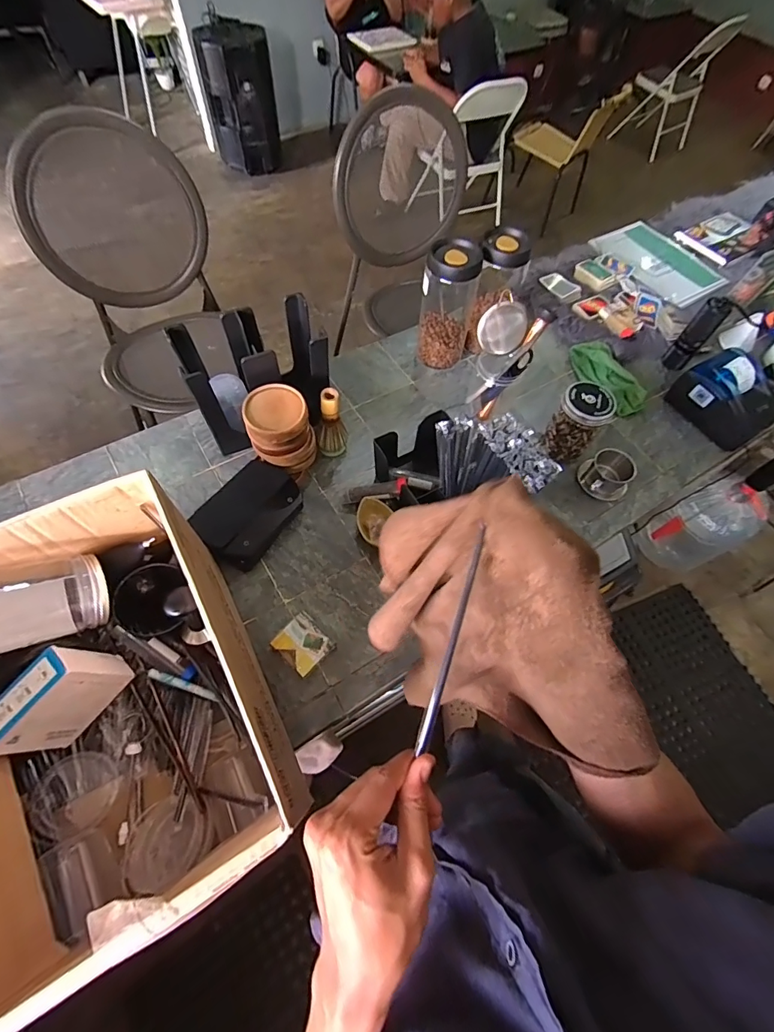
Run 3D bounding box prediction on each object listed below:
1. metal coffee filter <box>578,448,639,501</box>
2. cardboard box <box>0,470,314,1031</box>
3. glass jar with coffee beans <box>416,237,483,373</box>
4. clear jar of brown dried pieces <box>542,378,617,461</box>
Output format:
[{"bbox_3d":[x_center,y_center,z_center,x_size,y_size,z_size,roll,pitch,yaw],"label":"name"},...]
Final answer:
[{"bbox_3d":[0.405,-0.077,0.794,0.085,0.057,0.082,-8,62,-6],"label":"metal coffee filter"},{"bbox_3d":[-0.300,0.212,0.475,0.300,0.229,0.399,-26,65,-15],"label":"cardboard box"},{"bbox_3d":[0.121,-0.423,0.867,0.102,0.220,0.110,7,61,3],"label":"glass jar with coffee beans"},{"bbox_3d":[0.350,-0.170,0.797,0.085,0.132,0.081,1,61,-1],"label":"clear jar of brown dried pieces"}]

